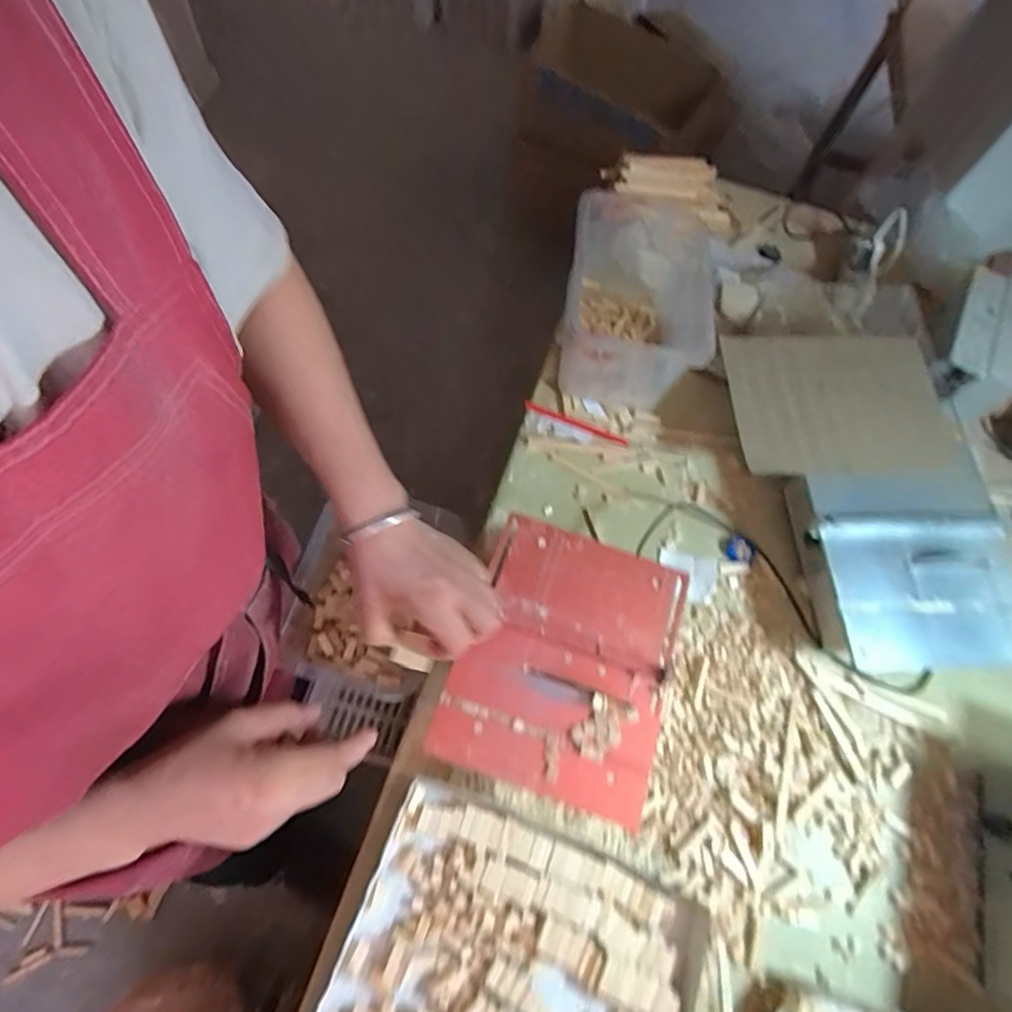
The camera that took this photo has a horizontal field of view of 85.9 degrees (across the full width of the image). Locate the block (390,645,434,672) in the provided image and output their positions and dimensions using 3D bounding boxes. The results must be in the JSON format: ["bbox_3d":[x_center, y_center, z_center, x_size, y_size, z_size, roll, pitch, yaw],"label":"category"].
[{"bbox_3d":[-0.082,0.134,0.468,0.037,0.007,0.012,23,66,-3],"label":"block"}]

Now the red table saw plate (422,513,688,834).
[{"bbox_3d":[0.056,0.141,0.516,0.189,0.016,0.240,19,65,3],"label":"red table saw plate"}]

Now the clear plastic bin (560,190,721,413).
[{"bbox_3d":[0.195,-0.311,0.775,0.204,0.143,0.336,14,65,1],"label":"clear plastic bin"}]

